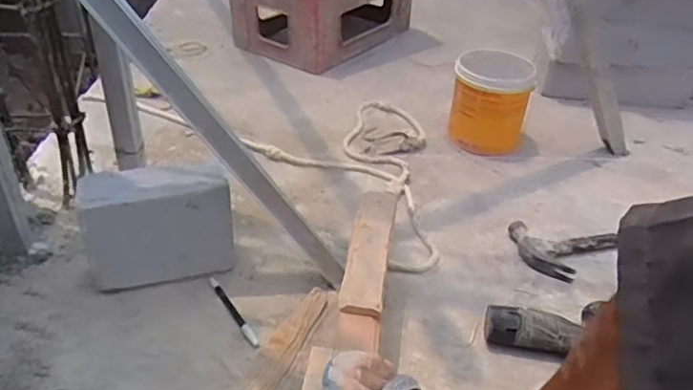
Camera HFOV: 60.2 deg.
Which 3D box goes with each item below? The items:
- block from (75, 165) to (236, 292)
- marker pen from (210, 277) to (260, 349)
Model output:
[{"bbox_3d":[-0.269,0.047,0.855,0.197,0.162,0.080,-10,36,-16],"label":"block"},{"bbox_3d":[-0.156,0.162,0.831,0.015,0.009,0.144,-20,40,-28],"label":"marker pen"}]

